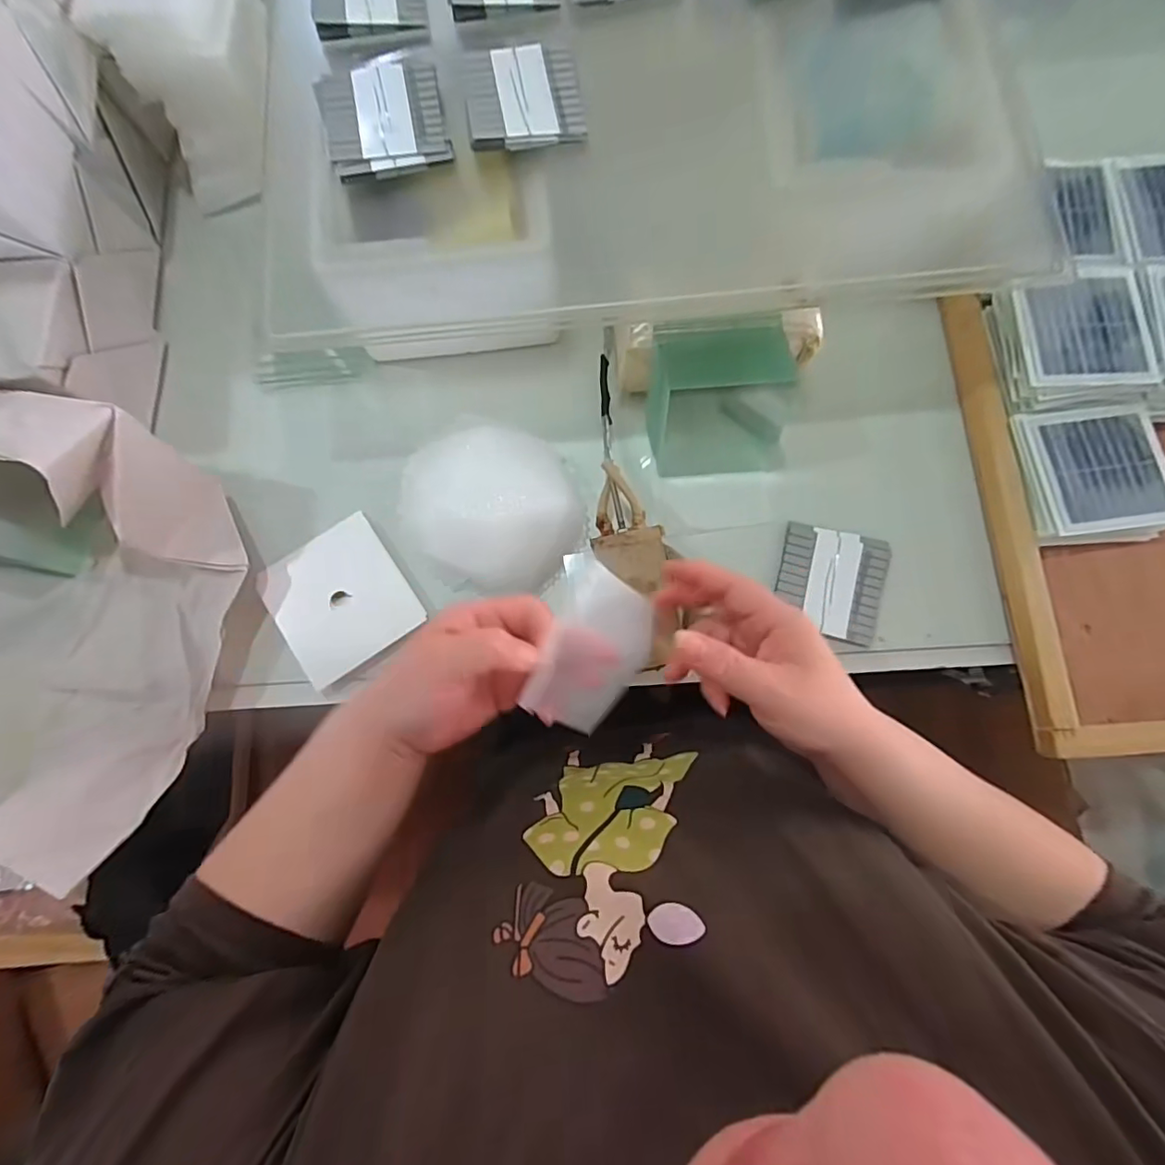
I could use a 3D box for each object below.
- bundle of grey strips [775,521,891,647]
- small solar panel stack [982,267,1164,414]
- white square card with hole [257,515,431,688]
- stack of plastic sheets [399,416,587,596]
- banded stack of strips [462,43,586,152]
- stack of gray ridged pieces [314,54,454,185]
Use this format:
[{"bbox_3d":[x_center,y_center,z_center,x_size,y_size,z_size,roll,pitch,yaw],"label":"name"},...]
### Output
[{"bbox_3d":[0.190,-0.001,0.426,0.078,0.004,0.081,14,78,4],"label":"bundle of grey strips"},{"bbox_3d":[0.368,-0.183,0.418,0.098,0.035,0.097,-8,77,-1],"label":"small solar panel stack"},{"bbox_3d":[-0.187,0.011,0.429,0.096,0.004,0.106,-35,79,-7],"label":"white square card with hole"},{"bbox_3d":[-0.069,-0.061,0.438,0.146,0.020,0.126,36,80,8],"label":"stack of plastic sheets"},{"bbox_3d":[-0.042,-0.337,0.387,0.077,0.011,0.084,-9,79,-1],"label":"banded stack of strips"},{"bbox_3d":[-0.137,-0.320,0.386,0.080,0.012,0.088,-14,79,-2],"label":"stack of gray ridged pieces"}]

